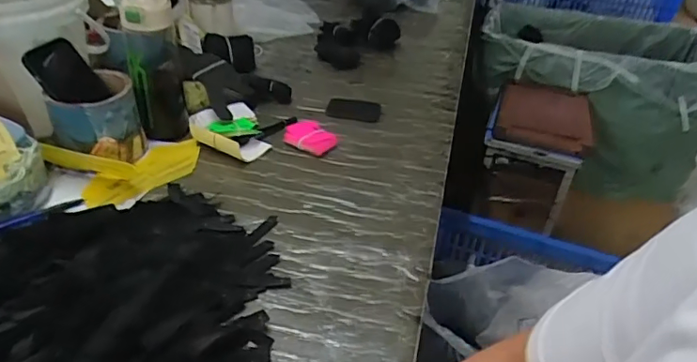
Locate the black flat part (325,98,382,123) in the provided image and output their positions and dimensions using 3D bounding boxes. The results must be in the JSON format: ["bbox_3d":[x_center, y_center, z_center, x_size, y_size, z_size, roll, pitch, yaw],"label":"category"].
[{"bbox_3d":[0.009,-0.123,0.904,0.088,0.004,0.077,6,35,2],"label":"black flat part"}]

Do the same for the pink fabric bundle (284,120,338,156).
[{"bbox_3d":[-0.057,-0.069,0.812,0.078,0.015,0.061,23,39,24],"label":"pink fabric bundle"}]

